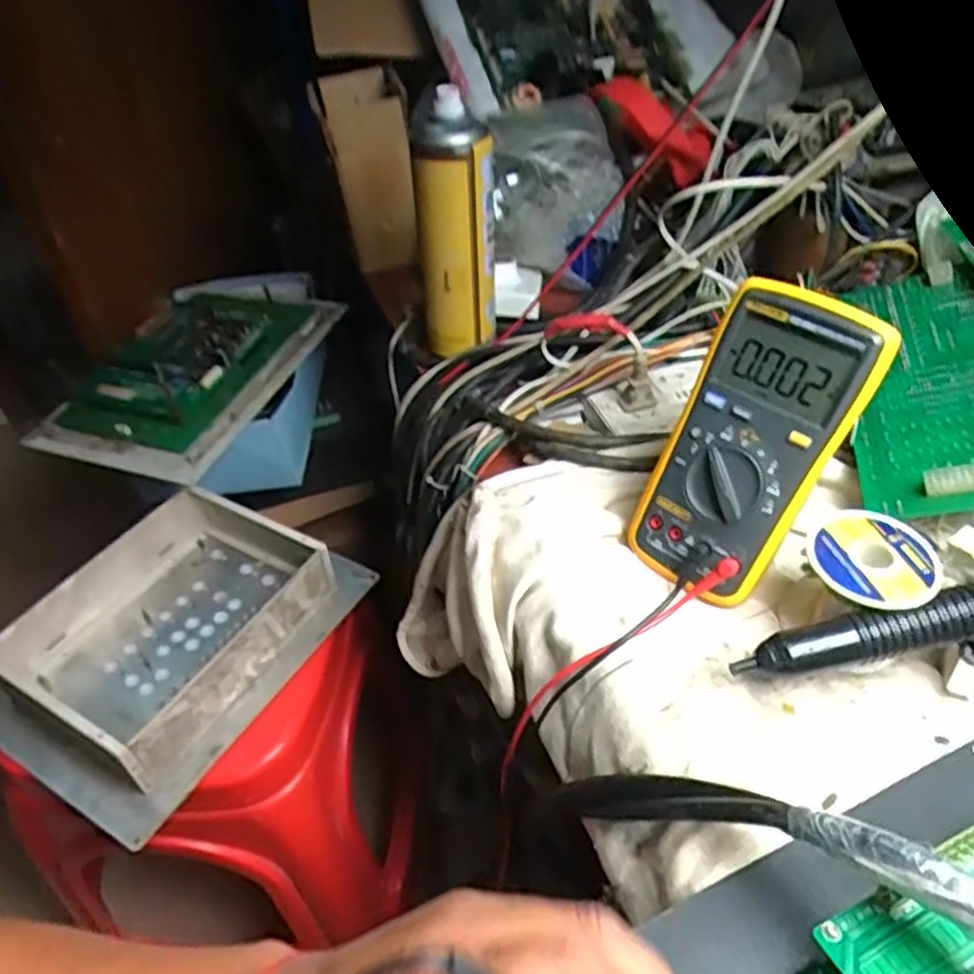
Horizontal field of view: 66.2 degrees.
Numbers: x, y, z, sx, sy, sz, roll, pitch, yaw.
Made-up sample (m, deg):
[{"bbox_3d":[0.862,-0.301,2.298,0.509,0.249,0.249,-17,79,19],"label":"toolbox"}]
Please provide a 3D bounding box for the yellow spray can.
[{"bbox_3d":[-0.025,-0.194,0.607,0.064,0.206,0.072,-3,43,1],"label":"yellow spray can"}]

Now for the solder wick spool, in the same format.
[{"bbox_3d":[0.204,0.041,0.396,0.062,0.017,0.067,-2,43,2],"label":"solder wick spool"}]

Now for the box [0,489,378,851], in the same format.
[{"bbox_3d":[-0.275,0.133,0.681,0.207,0.090,0.304,23,49,26],"label":"box"}]

